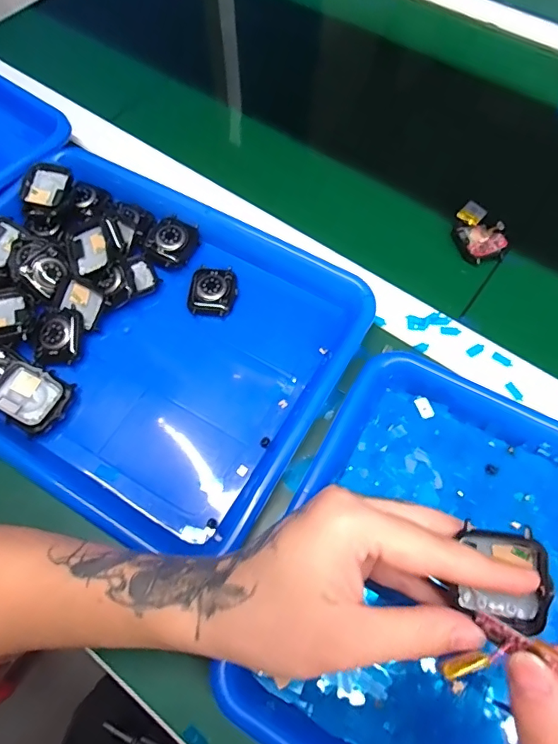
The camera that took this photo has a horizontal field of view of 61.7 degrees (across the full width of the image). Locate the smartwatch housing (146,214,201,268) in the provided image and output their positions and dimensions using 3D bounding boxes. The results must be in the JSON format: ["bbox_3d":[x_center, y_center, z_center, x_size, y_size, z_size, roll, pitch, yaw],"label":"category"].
[{"bbox_3d":[-0.091,-0.112,0.398,0.038,0.015,0.041,28,69,13],"label":"smartwatch housing"}]

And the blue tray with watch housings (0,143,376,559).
[{"bbox_3d":[-0.119,-0.038,0.366,0.330,0.033,0.258,28,69,13],"label":"blue tray with watch housings"}]

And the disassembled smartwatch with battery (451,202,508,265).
[{"bbox_3d":[0.176,-0.120,0.413,0.043,0.007,0.055,-42,74,1],"label":"disassembled smartwatch with battery"}]

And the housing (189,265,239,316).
[{"bbox_3d":[-0.054,-0.067,0.381,0.038,0.008,0.043,4,66,3],"label":"housing"}]

